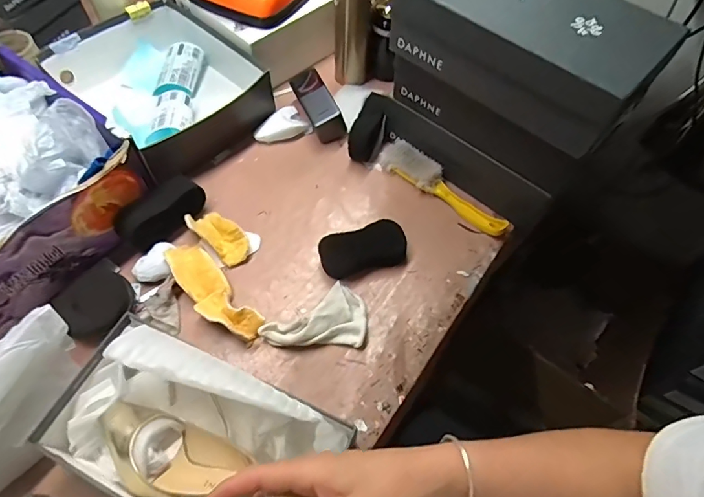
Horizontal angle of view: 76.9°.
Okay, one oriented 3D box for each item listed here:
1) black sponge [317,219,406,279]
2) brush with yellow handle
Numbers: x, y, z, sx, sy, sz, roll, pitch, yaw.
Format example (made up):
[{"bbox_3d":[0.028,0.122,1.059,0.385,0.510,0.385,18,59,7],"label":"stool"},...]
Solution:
[{"bbox_3d":[0.017,0.000,0.646,0.124,0.033,0.059,-12,60,-9],"label":"black sponge"},{"bbox_3d":[0.145,-0.098,0.704,0.230,0.032,0.049,38,65,19],"label":"brush with yellow handle"}]

